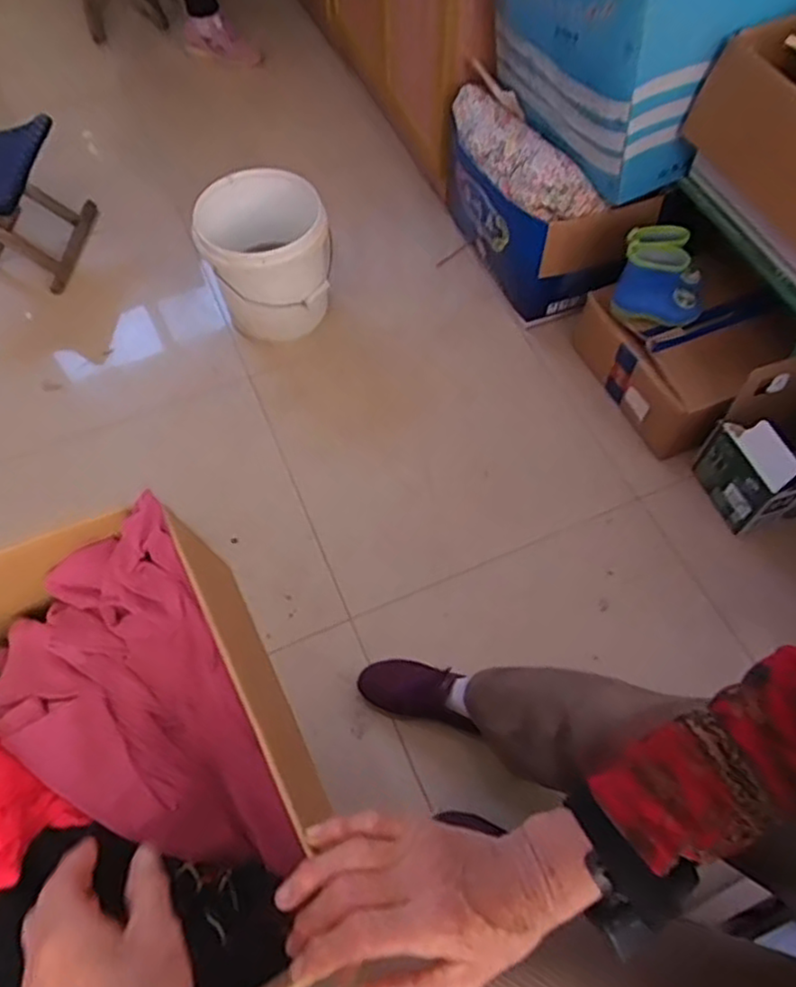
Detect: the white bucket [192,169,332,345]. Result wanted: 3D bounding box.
[{"bbox_3d":[-0.264,-0.484,1.395,0.239,0.235,0.253,0,61,1],"label":"white bucket"}]

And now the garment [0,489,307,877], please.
[{"bbox_3d":[-0.197,0.151,0.487,0.171,0.118,0.237,-22,62,-11],"label":"garment"}]

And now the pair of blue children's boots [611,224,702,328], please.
[{"bbox_3d":[0.500,-0.403,1.301,0.166,0.147,0.129,12,61,8],"label":"pair of blue children's boots"}]

